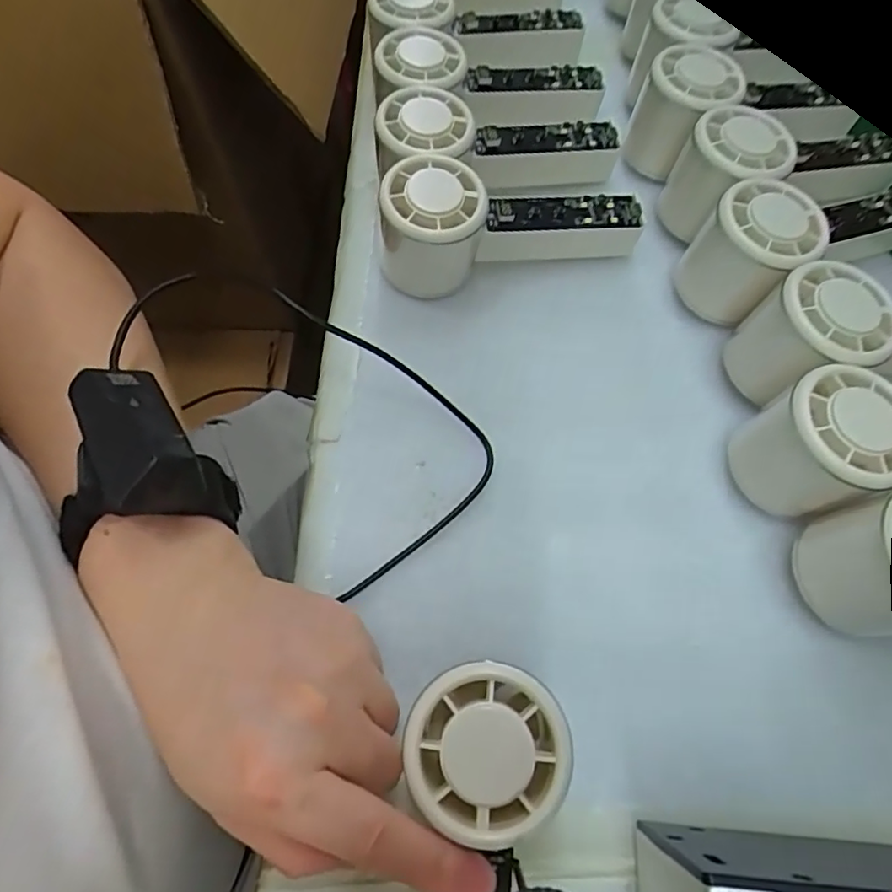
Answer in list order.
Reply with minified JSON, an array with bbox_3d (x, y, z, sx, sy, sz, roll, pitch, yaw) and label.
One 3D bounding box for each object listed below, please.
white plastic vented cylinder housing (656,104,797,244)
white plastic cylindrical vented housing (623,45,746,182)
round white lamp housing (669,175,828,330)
[{"bbox_3d":[0.159,-0.154,0.340,0.055,0.051,0.064,31,69,13],"label":"white plastic vented cylinder housing"},{"bbox_3d":[0.145,-0.202,0.365,0.052,0.056,0.056,0,65,0],"label":"white plastic cylindrical vented housing"},{"bbox_3d":[0.165,-0.103,0.325,0.054,0.066,0.054,0,65,0],"label":"round white lamp housing"}]

